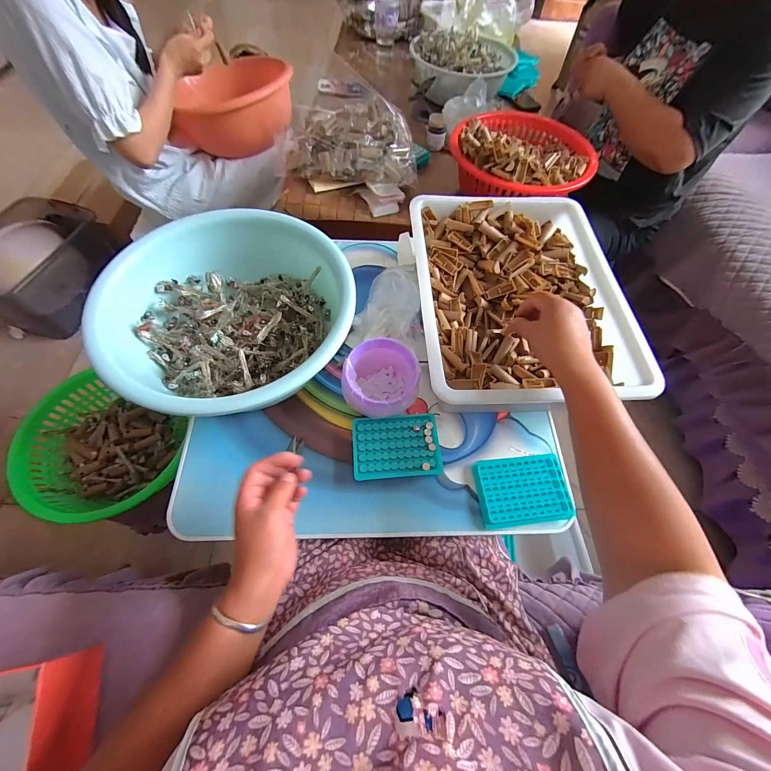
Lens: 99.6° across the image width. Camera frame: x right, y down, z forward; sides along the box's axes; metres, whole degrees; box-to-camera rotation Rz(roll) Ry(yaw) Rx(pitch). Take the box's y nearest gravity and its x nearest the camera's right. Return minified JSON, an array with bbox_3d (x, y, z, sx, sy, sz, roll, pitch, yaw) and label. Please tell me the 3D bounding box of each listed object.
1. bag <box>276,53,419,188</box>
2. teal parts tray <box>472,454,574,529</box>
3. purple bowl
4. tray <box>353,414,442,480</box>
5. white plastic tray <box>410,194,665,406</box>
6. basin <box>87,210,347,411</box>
[{"bbox_3d":[-0.085,-0.641,0.812,0.347,0.154,0.242,11,62,2],"label":"bag"},{"bbox_3d":[0.206,0.157,0.492,0.135,0.021,0.095,-4,62,-6],"label":"teal parts tray"},{"bbox_3d":[-0.008,-0.007,0.516,0.111,0.086,0.123,5,62,-1],"label":"purple bowl"},{"bbox_3d":[0.016,0.096,0.509,0.130,0.029,0.095,-3,62,-5],"label":"tray"},{"bbox_3d":[0.210,-0.152,0.542,0.314,0.080,0.395,-1,62,-4],"label":"white plastic tray"},{"bbox_3d":[-0.232,-0.115,0.519,0.346,0.117,0.332,2,62,-3],"label":"basin"}]

